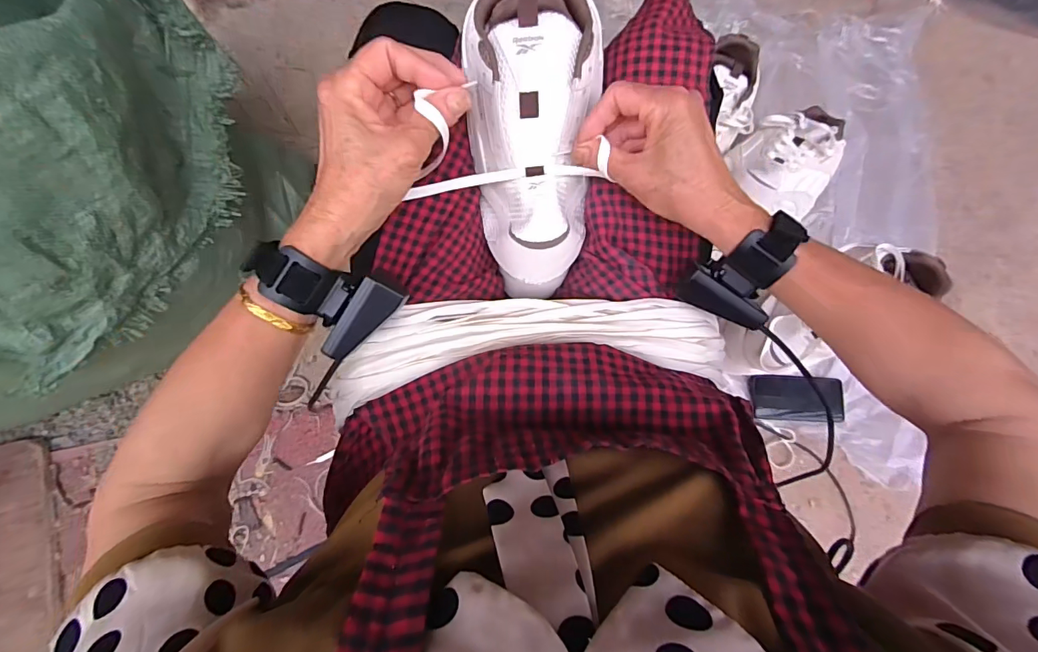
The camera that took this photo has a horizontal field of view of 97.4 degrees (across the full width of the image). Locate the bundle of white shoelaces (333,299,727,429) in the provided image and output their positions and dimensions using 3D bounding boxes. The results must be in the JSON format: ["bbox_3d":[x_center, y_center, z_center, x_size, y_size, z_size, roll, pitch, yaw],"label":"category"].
[{"bbox_3d":[0.007,0.014,0.391,0.331,0.042,0.098,-6,75,-3],"label":"bundle of white shoelaces"}]

